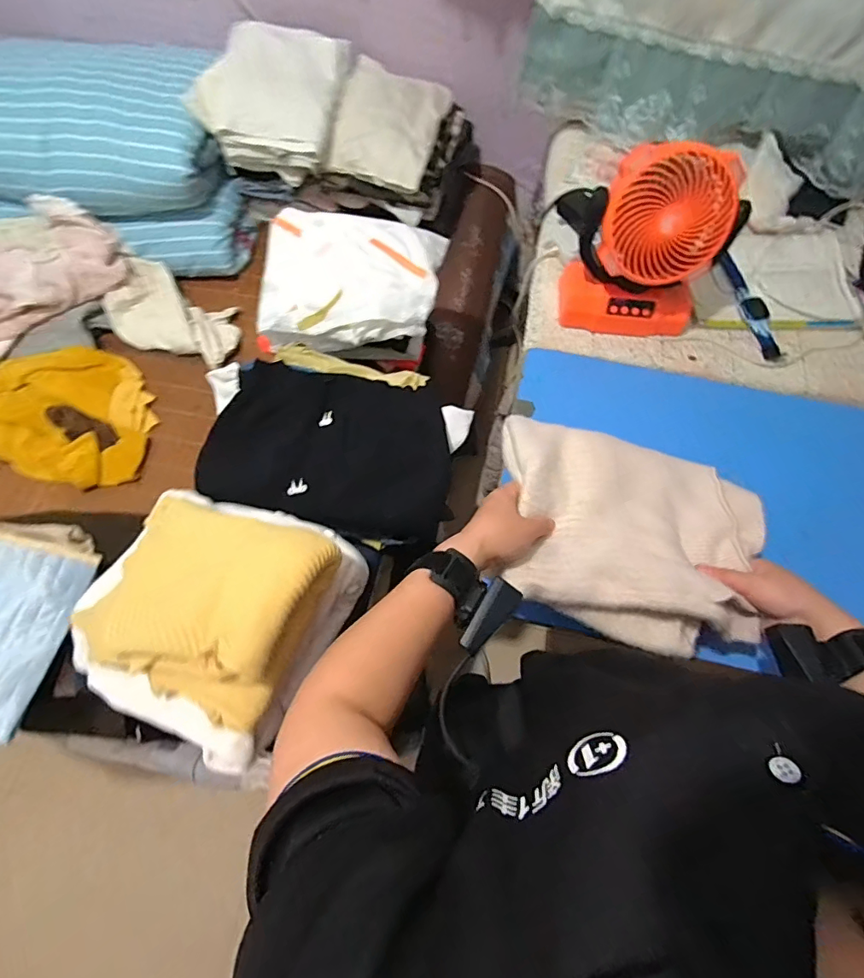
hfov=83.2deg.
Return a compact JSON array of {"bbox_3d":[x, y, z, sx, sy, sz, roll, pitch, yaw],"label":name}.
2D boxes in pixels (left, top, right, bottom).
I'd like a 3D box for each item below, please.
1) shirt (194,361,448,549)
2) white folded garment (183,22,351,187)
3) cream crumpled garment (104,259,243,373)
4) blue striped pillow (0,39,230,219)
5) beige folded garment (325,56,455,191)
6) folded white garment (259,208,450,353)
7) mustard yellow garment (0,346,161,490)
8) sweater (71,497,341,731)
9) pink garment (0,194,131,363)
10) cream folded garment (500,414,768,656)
[{"bbox_3d":[-0.135,-0.057,0.627,0.329,0.078,0.196,12,69,4],"label":"shirt"},{"bbox_3d":[-0.353,-0.849,1.075,0.297,0.146,0.290,8,68,2],"label":"white folded garment"},{"bbox_3d":[-0.598,-0.403,1.130,0.314,0.059,0.195,24,70,8],"label":"cream crumpled garment"},{"bbox_3d":[-0.785,-0.823,1.097,0.607,0.160,0.378,6,68,2],"label":"blue striped pillow"},{"bbox_3d":[-0.094,-0.836,1.099,0.219,0.067,0.331,12,69,4],"label":"beige folded garment"},{"bbox_3d":[-0.136,-0.352,0.824,0.309,0.068,0.267,2,68,0],"label":"folded white garment"},{"bbox_3d":[-0.879,-0.188,1.057,0.565,0.043,0.313,11,68,4],"label":"mustard yellow garment"},{"bbox_3d":[-0.244,0.110,0.512,0.290,0.068,0.188,8,60,33],"label":"sweater"},{"bbox_3d":[-0.958,-0.441,1.066,0.350,0.124,0.494,30,71,11],"label":"pink garment"},{"bbox_3d":[0.217,0.038,0.527,0.291,0.066,0.237,12,69,4],"label":"cream folded garment"}]

